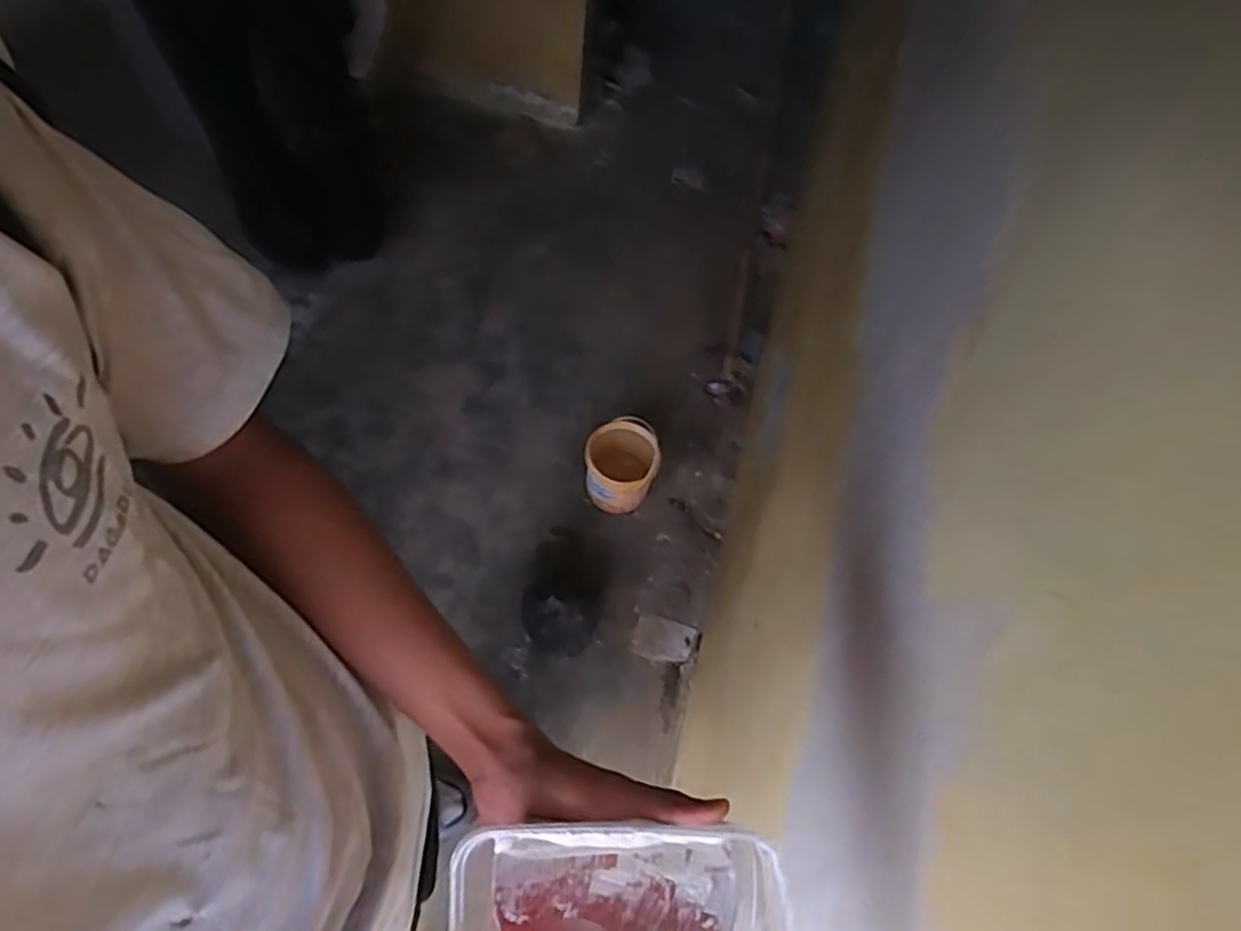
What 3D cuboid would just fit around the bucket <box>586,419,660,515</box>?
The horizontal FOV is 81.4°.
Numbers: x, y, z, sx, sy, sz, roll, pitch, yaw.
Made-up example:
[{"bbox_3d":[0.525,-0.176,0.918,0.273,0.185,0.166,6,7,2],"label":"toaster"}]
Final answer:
[{"bbox_3d":[0.000,-0.005,1.587,0.158,0.128,0.180,10,63,-3],"label":"bucket"}]

